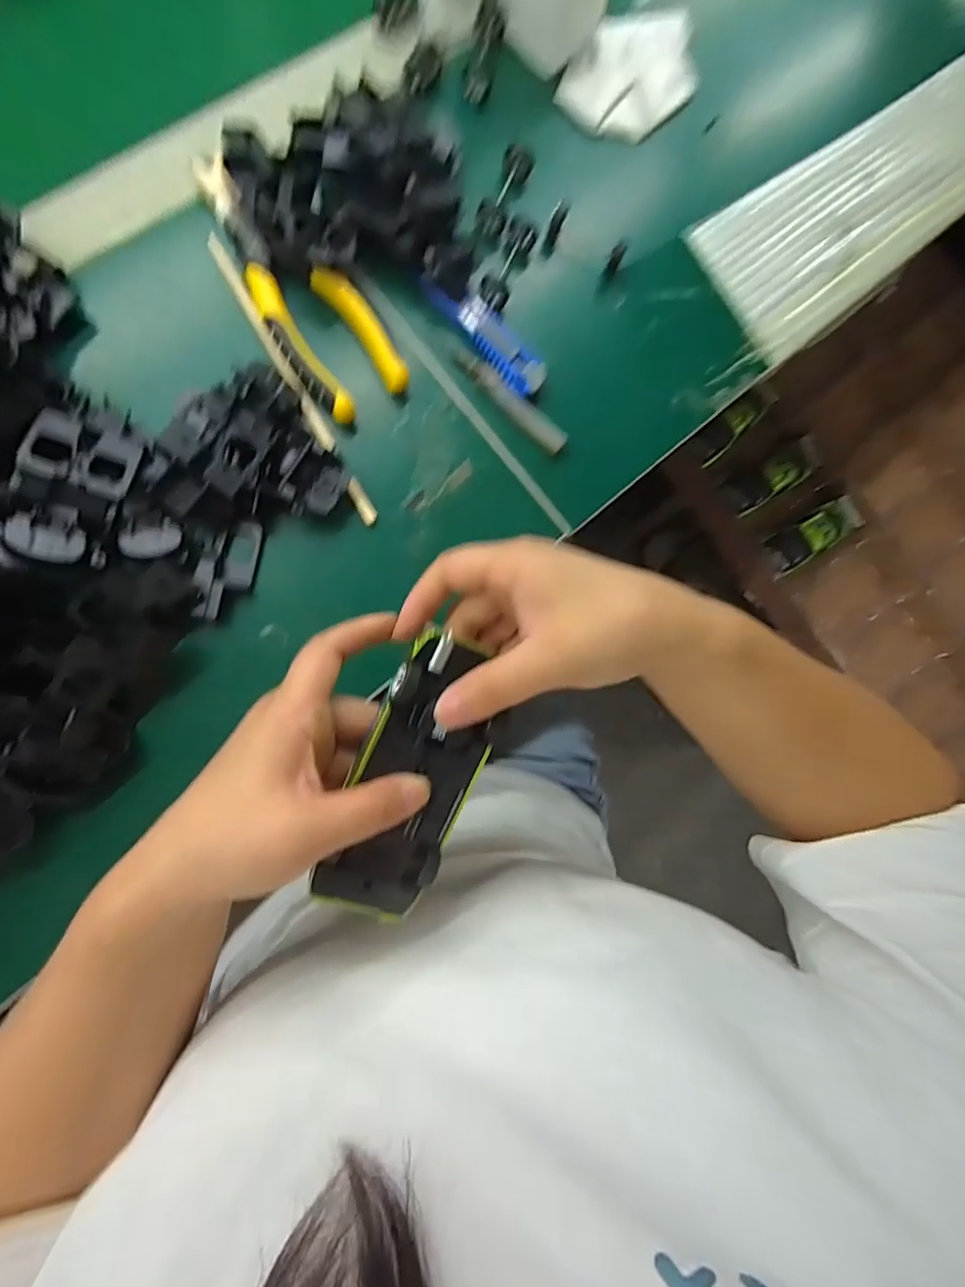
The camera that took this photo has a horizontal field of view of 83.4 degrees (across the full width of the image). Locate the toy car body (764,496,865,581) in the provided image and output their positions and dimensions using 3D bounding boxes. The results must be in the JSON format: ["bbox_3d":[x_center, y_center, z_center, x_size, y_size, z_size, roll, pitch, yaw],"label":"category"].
[{"bbox_3d":[0.371,-0.119,0.607,0.132,0.016,0.045,-28,90,-8],"label":"toy car body"}]

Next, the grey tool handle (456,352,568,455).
[{"bbox_3d":[0.018,-0.154,0.346,0.085,0.007,0.015,39,83,-3],"label":"grey tool handle"}]

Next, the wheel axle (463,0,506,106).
[{"bbox_3d":[0.001,-0.382,0.353,0.018,0.017,0.053,12,85,-6],"label":"wheel axle"}]

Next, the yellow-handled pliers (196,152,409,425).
[{"bbox_3d":[-0.111,-0.209,0.321,0.057,0.020,0.159,-36,91,-8],"label":"yellow-handled pliers"}]

